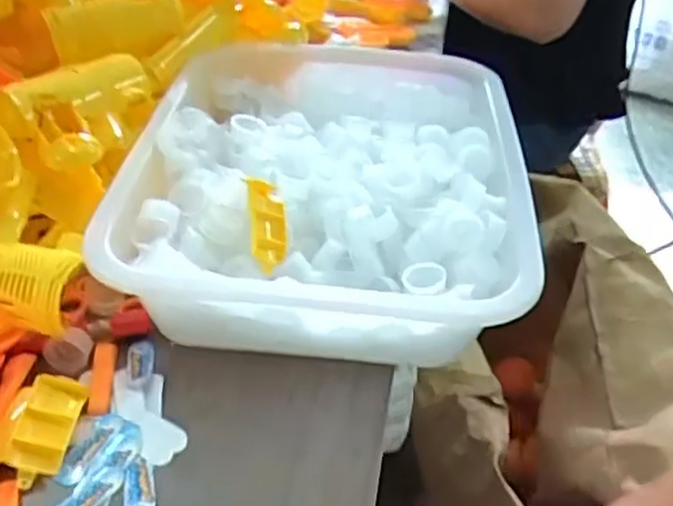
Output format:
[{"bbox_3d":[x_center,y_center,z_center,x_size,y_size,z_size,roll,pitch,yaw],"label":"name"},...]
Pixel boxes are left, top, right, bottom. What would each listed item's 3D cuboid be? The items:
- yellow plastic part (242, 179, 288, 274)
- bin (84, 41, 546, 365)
[{"bbox_3d":[-0.050,-0.019,0.518,0.027,0.017,0.066,-6,79,-11],"label":"yellow plastic part"},{"bbox_3d":[-0.003,-0.055,0.596,0.287,0.096,0.363,4,39,2],"label":"bin"}]

